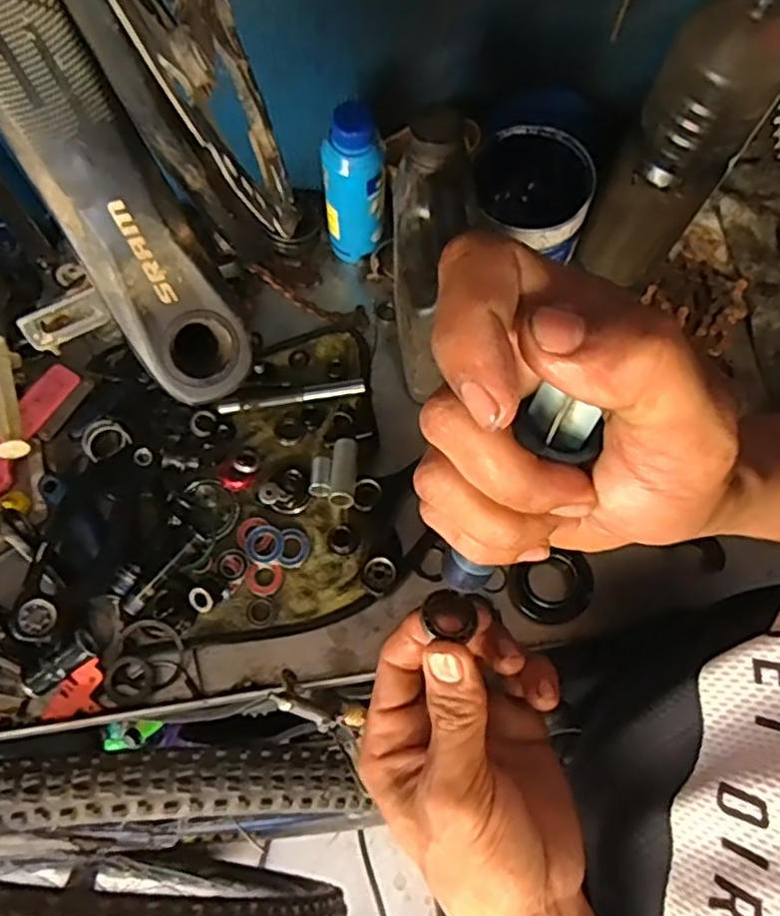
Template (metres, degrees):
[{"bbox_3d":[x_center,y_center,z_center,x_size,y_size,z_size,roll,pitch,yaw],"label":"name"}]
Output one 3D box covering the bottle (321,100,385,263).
[{"bbox_3d":[-0.028,-0.223,0.564,0.048,0.145,0.048,3,71,1],"label":"bottle"}]

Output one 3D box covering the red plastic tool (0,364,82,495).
[{"bbox_3d":[-0.299,-0.026,0.557,0.042,0.016,0.117,26,72,10],"label":"red plastic tool"}]

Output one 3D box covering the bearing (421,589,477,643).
[{"bbox_3d":[0.024,0.063,0.280,0.020,0.004,0.021,1,65,-3],"label":"bearing"}]

